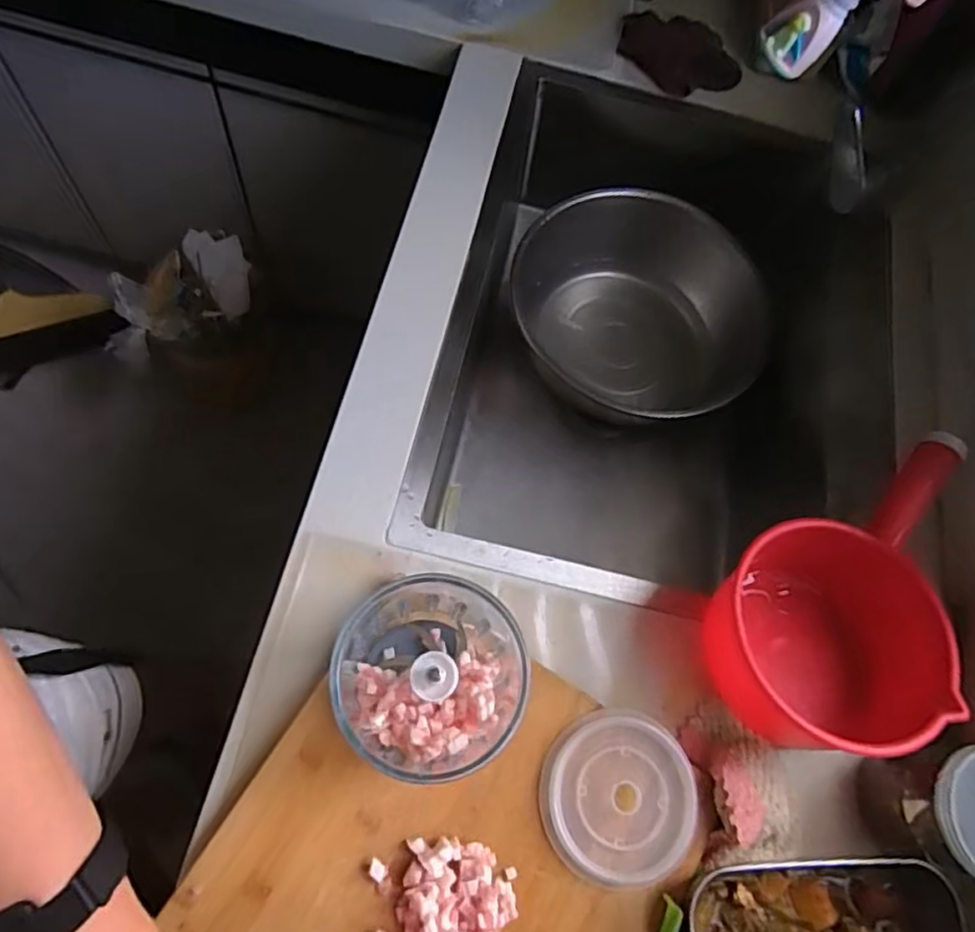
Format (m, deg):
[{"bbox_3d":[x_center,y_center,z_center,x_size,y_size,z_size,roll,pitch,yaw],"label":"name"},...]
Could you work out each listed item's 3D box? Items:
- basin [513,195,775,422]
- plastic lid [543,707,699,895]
[{"bbox_3d":[0.178,-0.188,0.848,0.319,0.129,0.270,33,68,5],"label":"basin"},{"bbox_3d":[0.094,0.236,0.482,0.110,0.008,0.111,3,69,-7],"label":"plastic lid"}]

